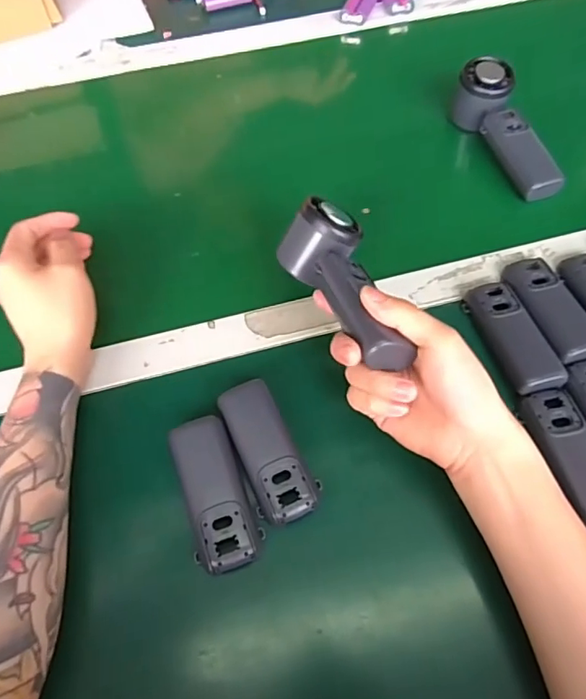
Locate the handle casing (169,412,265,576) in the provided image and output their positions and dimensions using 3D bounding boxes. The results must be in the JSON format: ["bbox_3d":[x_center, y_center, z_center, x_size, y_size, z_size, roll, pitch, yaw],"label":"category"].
[{"bbox_3d":[-0.055,0.100,0.372,0.044,0.021,0.104,-14,60,-8],"label":"handle casing"}]

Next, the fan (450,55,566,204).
[{"bbox_3d":[0.217,-0.224,0.533,0.053,0.052,0.157,-15,60,-8],"label":"fan"}]

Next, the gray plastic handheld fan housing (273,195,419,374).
[{"bbox_3d":[0.040,-0.047,0.388,0.062,0.048,0.147,-17,53,-9],"label":"gray plastic handheld fan housing"}]

